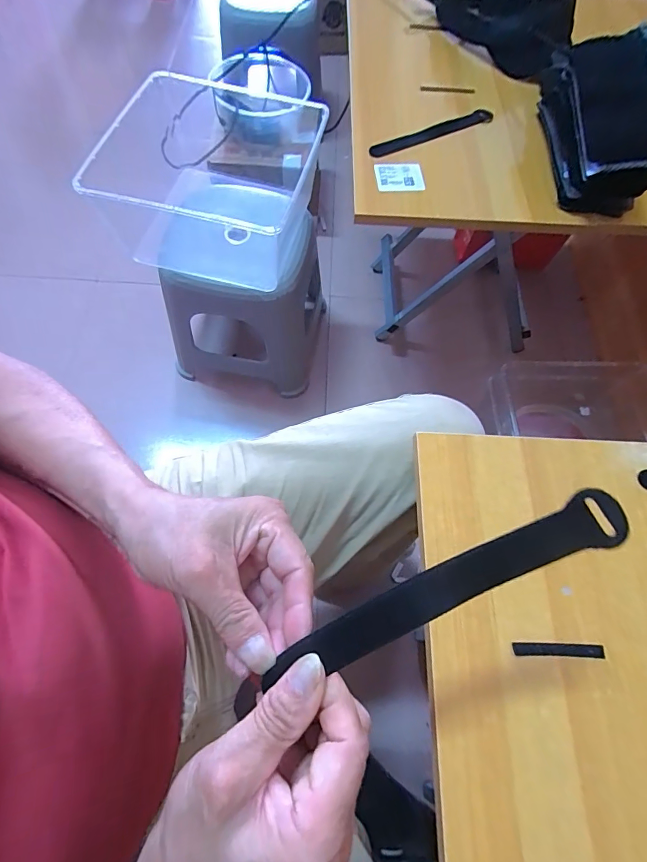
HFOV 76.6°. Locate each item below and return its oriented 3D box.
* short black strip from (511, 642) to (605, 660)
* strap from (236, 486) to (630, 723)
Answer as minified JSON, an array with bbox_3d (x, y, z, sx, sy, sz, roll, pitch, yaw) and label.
[{"bbox_3d":[0.179,0.167,0.311,0.068,0.004,0.010,3,66,0],"label":"short black strip"},{"bbox_3d":[0.048,0.085,0.201,0.208,0.009,0.022,-27,69,3],"label":"strap"}]

